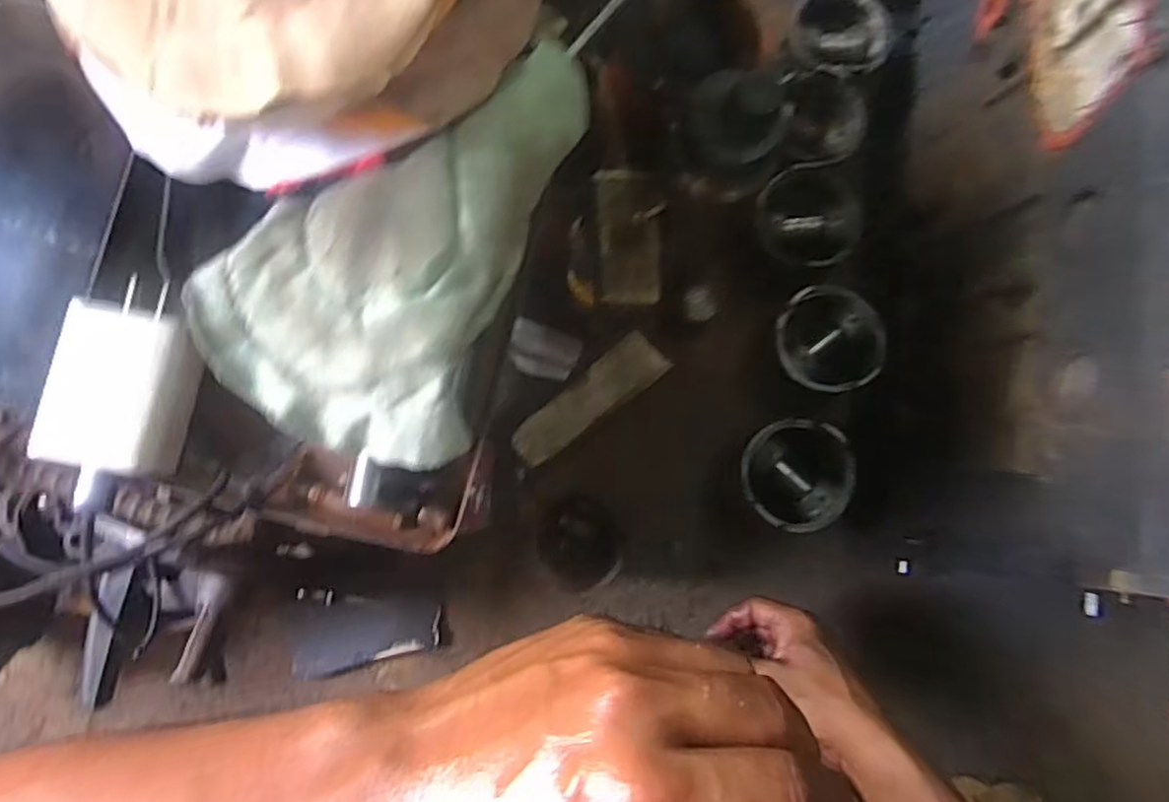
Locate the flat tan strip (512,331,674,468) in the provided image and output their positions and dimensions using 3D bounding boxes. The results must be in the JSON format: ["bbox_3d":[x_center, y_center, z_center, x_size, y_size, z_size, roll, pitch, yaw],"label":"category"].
[{"bbox_3d":[0.003,-0.001,0.645,0.162,0.013,0.046,-37,84,-7],"label":"flat tan strip"}]

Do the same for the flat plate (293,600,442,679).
[{"bbox_3d":[-0.196,0.210,0.610,0.127,0.009,0.057,-7,82,-3],"label":"flat plate"}]

